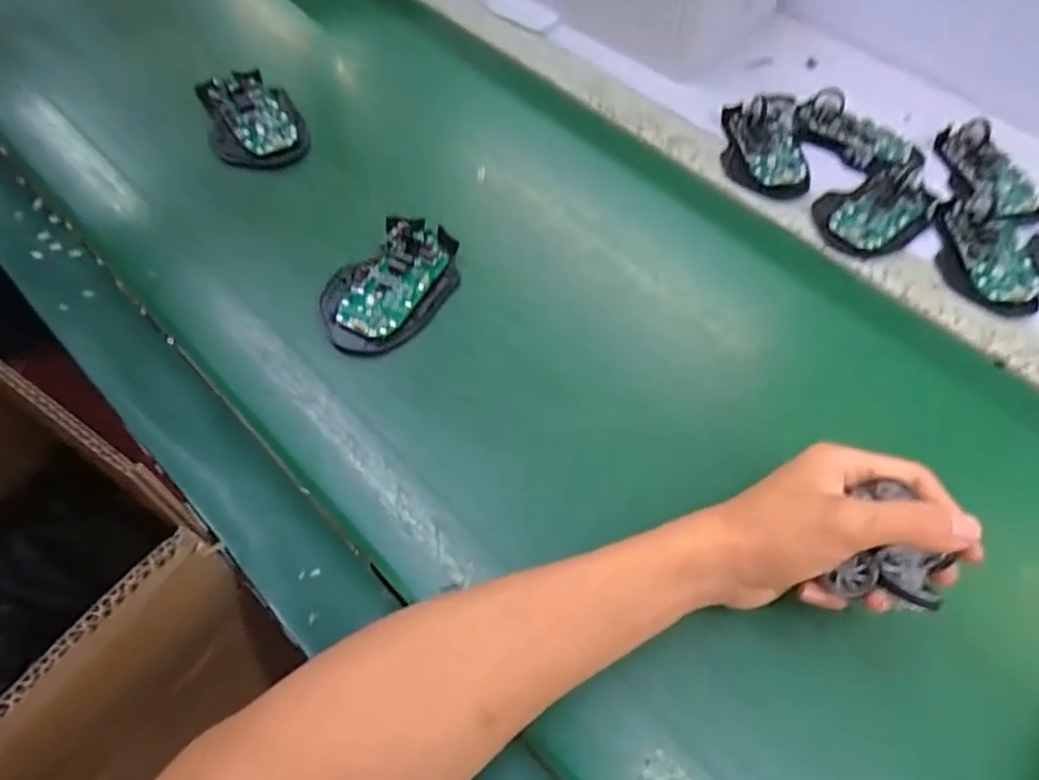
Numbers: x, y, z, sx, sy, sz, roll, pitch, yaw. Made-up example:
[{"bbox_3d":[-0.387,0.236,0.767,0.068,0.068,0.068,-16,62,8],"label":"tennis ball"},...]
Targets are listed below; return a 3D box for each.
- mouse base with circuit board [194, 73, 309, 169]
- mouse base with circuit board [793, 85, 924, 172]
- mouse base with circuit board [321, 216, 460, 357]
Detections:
[{"bbox_3d":[-0.222,-0.225,0.527,0.073,0.028,0.106,-23,64,-15],"label":"mouse base with circuit board"},{"bbox_3d":[0.303,-0.233,0.556,0.064,0.029,0.106,-37,68,-21],"label":"mouse base with circuit board"},{"bbox_3d":[-0.090,-0.076,0.437,0.074,0.015,0.116,32,64,15],"label":"mouse base with circuit board"}]

